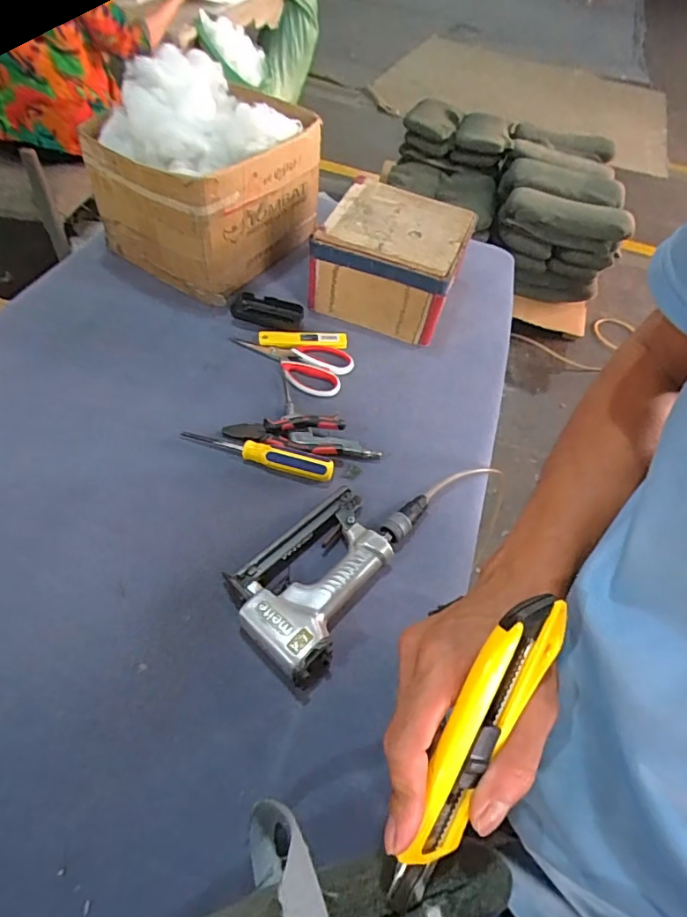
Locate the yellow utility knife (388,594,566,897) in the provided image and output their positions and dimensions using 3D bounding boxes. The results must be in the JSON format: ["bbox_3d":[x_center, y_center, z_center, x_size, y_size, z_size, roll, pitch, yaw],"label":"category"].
[{"bbox_3d":[0.064,0.130,0.238,0.030,0.018,0.142,27,88,14],"label":"yellow utility knife"}]

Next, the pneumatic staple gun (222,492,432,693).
[{"bbox_3d":[-0.010,0.103,0.548,0.128,0.039,0.253,34,57,19],"label":"pneumatic staple gun"}]

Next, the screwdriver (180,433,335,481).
[{"bbox_3d":[-0.107,-0.012,0.632,0.195,0.026,0.032,17,53,7],"label":"screwdriver"}]

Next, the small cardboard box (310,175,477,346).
[{"bbox_3d":[0.079,-0.316,0.822,0.206,0.145,0.194,20,53,9],"label":"small cardboard box"}]

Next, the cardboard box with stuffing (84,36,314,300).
[{"bbox_3d":[-0.213,-0.447,0.807,0.242,0.246,0.285,30,56,17],"label":"cardboard box with stuffing"}]

